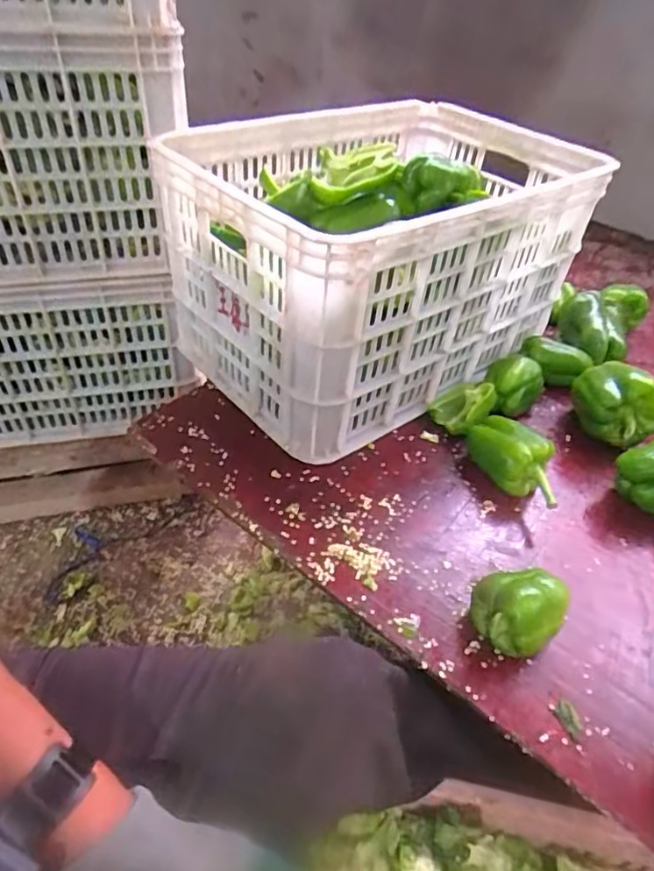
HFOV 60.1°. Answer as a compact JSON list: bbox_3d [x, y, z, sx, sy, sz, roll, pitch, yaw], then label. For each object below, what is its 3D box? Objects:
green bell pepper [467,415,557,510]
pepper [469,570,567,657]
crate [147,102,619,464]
[{"bbox_3d":[0.224,0.030,0.671,0.128,0.072,0.067,35,51,27],"label":"green bell pepper"},{"bbox_3d":[0.177,0.161,0.528,0.074,0.061,0.071,3,43,-3],"label":"pepper"},{"bbox_3d":[0.064,-0.243,0.779,0.489,0.296,0.353,-24,51,-28],"label":"crate"}]

